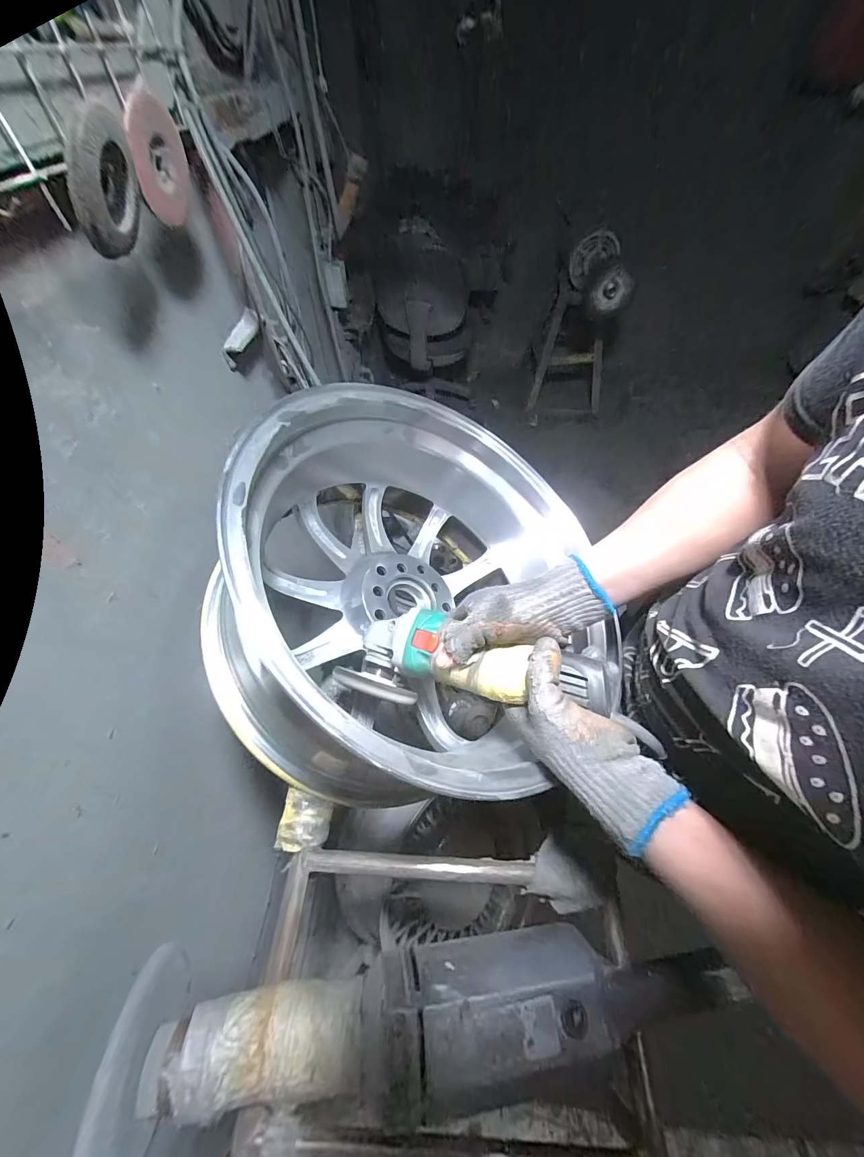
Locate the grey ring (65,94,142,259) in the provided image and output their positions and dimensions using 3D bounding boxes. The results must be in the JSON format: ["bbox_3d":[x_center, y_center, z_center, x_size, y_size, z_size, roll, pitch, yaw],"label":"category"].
[{"bbox_3d":[-0.270,-0.335,0.314,0.014,0.087,0.096,17,66,-12],"label":"grey ring"}]

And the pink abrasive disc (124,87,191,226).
[{"bbox_3d":[-0.272,-0.422,0.384,0.009,0.089,0.098,17,41,-9],"label":"pink abrasive disc"}]

